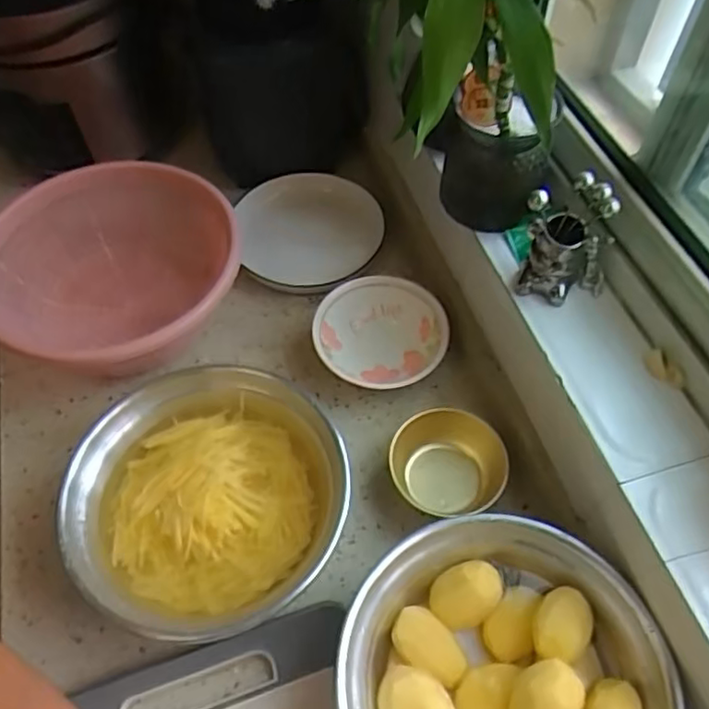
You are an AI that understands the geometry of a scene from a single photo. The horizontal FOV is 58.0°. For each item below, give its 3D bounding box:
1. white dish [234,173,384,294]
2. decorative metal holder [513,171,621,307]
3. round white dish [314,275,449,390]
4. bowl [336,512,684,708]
[{"bbox_3d":[-0.062,-0.168,0.891,0.196,0.026,0.157,-2,100,4],"label":"white dish"},{"bbox_3d":[0.196,-0.099,0.585,0.069,0.108,0.057,-24,59,-14],"label":"decorative metal holder"},{"bbox_3d":[0.031,-0.020,0.740,0.145,0.048,0.145,0,56,1],"label":"round white dish"},{"bbox_3d":[0.117,0.269,0.518,0.252,0.085,0.241,0,56,1],"label":"bowl"}]

